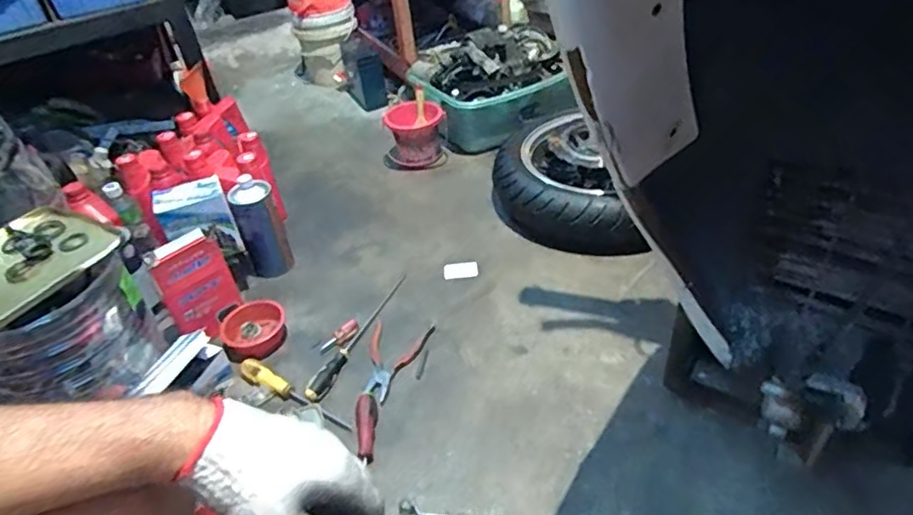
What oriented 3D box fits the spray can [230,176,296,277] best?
[{"bbox_3d":[-0.409,-0.058,1.232,0.066,0.212,0.081,11,42,19],"label":"spray can"}]

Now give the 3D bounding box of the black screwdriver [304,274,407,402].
[{"bbox_3d":[-0.185,0.135,1.113,0.038,0.027,0.341,10,42,18],"label":"black screwdriver"}]

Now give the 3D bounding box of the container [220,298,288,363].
[{"bbox_3d":[-0.385,0.135,1.124,0.118,0.036,0.119,-23,42,-20],"label":"container"}]

